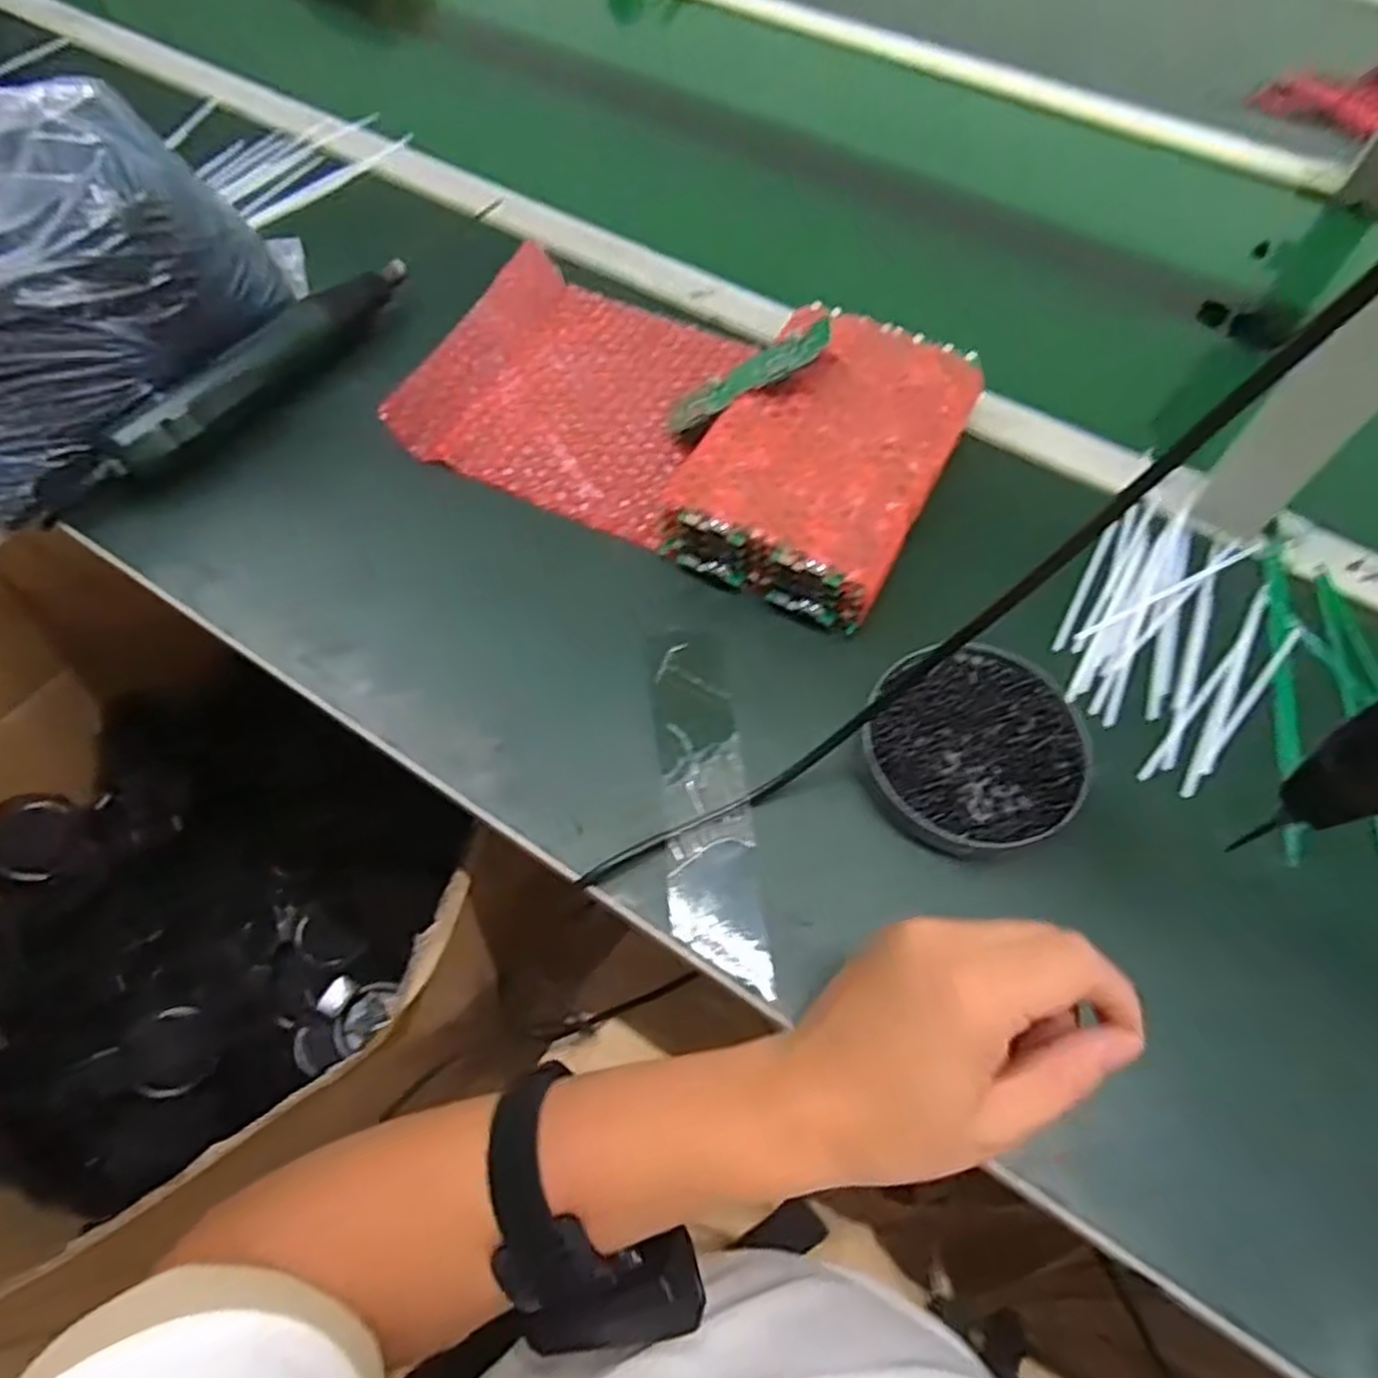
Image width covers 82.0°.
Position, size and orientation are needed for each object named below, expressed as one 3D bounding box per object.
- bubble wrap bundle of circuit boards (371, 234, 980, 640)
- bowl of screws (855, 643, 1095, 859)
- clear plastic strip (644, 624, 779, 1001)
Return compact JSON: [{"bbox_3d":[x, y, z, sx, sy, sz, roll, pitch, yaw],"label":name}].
[{"bbox_3d":[0.000,-0.190,0.516,0.330,0.054,0.214,24,65,13],"label":"bubble wrap bundle of circuit boards"},{"bbox_3d":[0.147,0.029,0.419,0.115,0.024,0.112,0,62,1],"label":"bowl of screws"},{"bbox_3d":[0.008,0.053,0.415,0.046,0.012,0.198,-6,62,-2],"label":"clear plastic strip"}]

